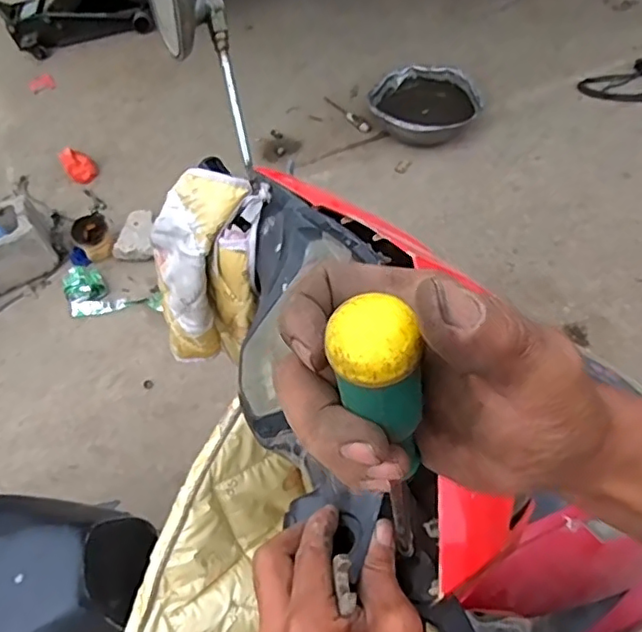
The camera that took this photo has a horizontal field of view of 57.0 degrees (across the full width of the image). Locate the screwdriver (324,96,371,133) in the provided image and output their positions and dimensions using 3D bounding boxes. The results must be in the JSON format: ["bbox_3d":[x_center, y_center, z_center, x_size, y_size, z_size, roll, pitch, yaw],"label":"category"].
[{"bbox_3d":[0.078,-0.599,1.752,0.031,0.023,0.195,-37,60,-15],"label":"screwdriver"}]

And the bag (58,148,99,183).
[{"bbox_3d":[-0.729,-0.456,1.783,0.090,0.065,0.105,-36,62,-15],"label":"bag"}]

